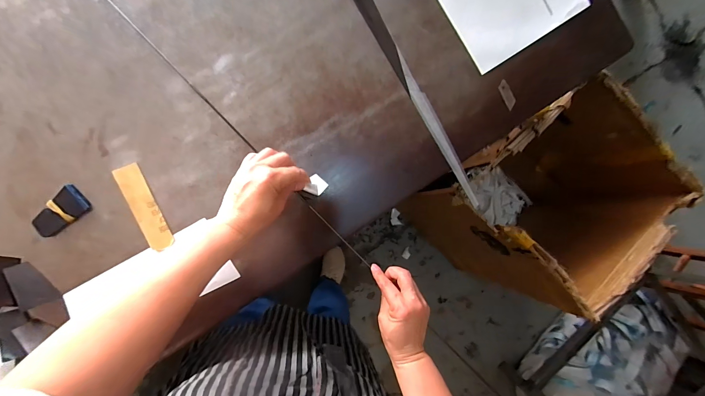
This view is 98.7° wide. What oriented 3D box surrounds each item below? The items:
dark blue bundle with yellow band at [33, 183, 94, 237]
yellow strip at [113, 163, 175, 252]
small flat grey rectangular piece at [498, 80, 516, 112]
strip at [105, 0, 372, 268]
[{"bbox_3d":[-0.386,0.020,0.399,0.070,0.010,0.039,-45,97,-6],"label":"dark blue bundle with yellow band"},{"bbox_3d":[-0.285,0.014,0.417,0.030,0.009,0.121,-25,95,-8],"label":"yellow strip"},{"bbox_3d":[0.254,-0.169,0.496,0.017,0.007,0.048,-26,95,-8],"label":"small flat grey rectangular piece"},{"bbox_3d":[-0.215,-0.147,0.430,0.010,0.009,0.693,-45,96,-6],"label":"strip"}]

